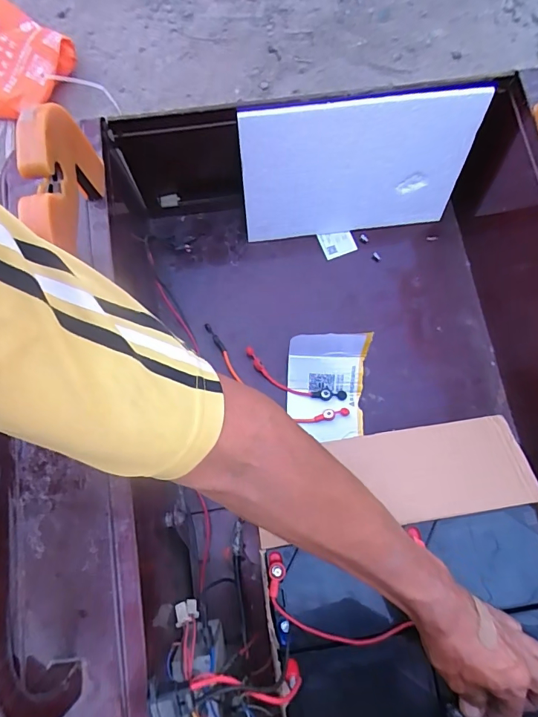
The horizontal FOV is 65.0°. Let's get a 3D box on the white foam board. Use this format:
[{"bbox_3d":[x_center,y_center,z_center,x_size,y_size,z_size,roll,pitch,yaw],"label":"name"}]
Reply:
[{"bbox_3d":[0.117,-0.248,0.567,0.301,0.197,0.012,-8,60,-4],"label":"white foam board"}]

